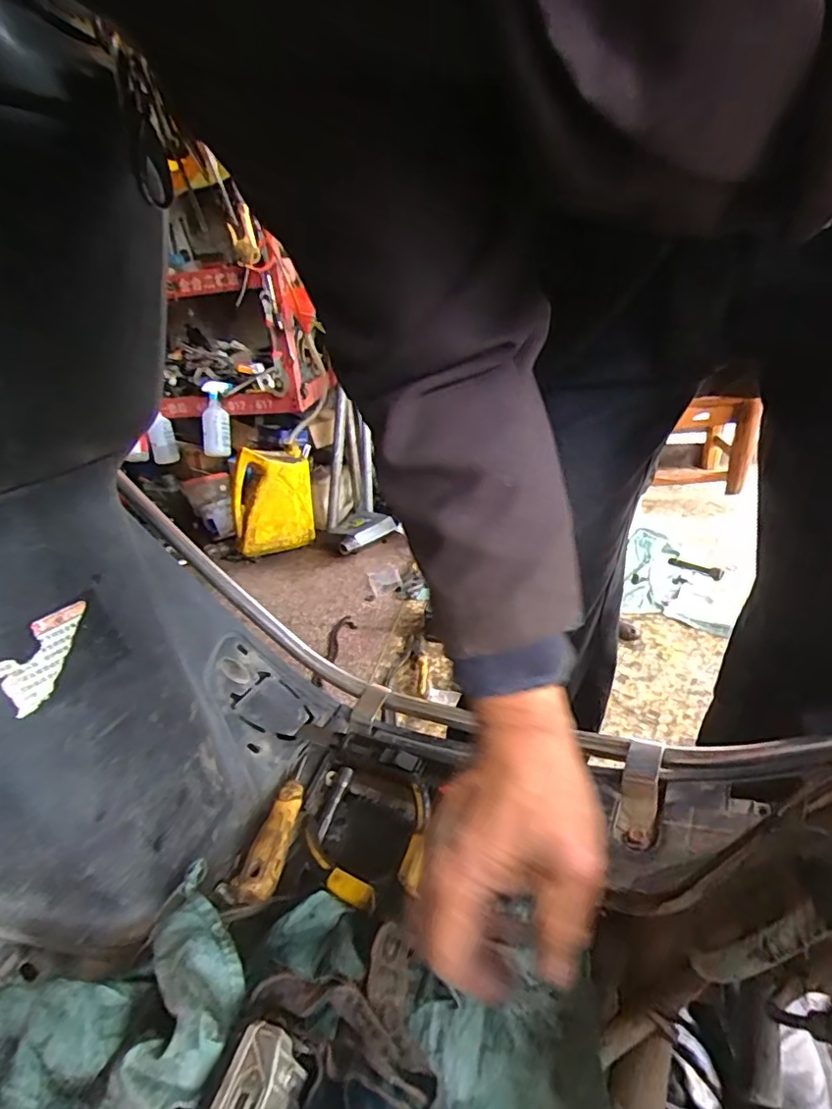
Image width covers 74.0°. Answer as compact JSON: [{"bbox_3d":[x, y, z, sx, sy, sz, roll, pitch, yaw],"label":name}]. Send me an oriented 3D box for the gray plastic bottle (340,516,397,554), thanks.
[{"bbox_3d":[-0.140,-0.052,1.608,0.195,0.053,0.056,-24,31,-32],"label":"gray plastic bottle"}]

